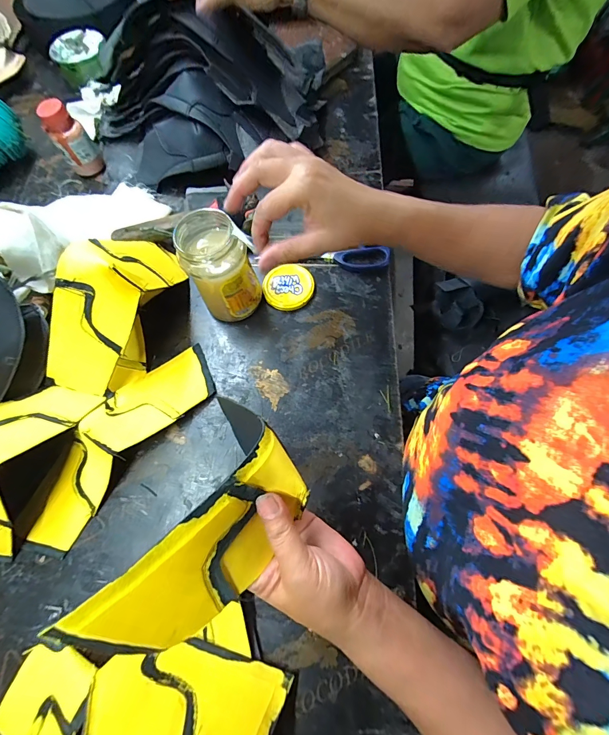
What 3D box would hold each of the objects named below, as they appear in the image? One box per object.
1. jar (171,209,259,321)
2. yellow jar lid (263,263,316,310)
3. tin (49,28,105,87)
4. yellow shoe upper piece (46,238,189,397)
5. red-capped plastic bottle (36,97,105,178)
[{"bbox_3d":[-0.104,-0.120,0.419,0.076,0.130,0.081,-26,70,-7],"label":"jar"},{"bbox_3d":[-0.022,-0.113,0.472,0.070,0.015,0.068,-1,69,3],"label":"yellow jar lid"},{"bbox_3d":[-0.432,-0.604,0.656,0.097,0.054,0.096,-1,69,3],"label":"tin"},{"bbox_3d":[-0.226,-0.078,0.405,0.092,0.133,0.218,22,72,11],"label":"yellow shoe upper piece"},{"bbox_3d":[-0.374,-0.365,0.539,0.052,0.097,0.045,-36,72,-10],"label":"red-capped plastic bottle"}]

